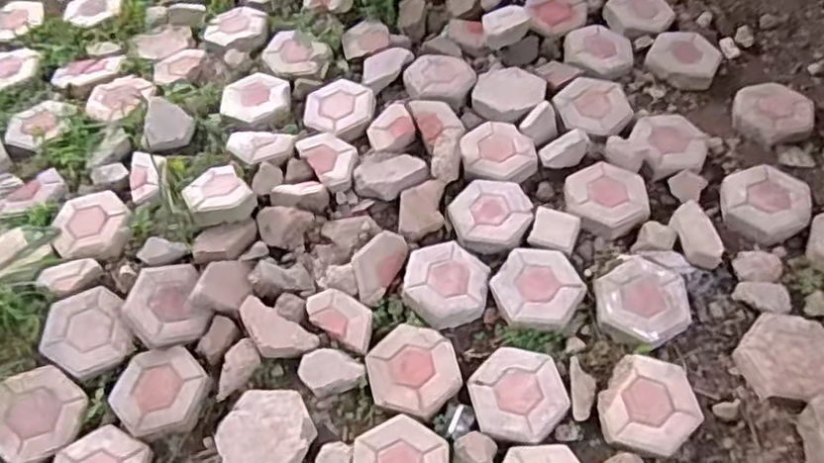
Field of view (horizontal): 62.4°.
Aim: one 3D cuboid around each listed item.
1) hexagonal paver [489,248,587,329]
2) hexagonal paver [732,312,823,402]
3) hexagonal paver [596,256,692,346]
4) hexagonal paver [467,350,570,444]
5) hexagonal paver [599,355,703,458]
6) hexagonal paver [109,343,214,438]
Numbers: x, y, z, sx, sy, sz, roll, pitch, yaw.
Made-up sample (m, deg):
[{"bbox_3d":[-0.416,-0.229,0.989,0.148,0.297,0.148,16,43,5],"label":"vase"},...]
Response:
[{"bbox_3d":[0.298,0.127,1.602,0.204,0.060,0.207,32,63,24],"label":"hexagonal paver"},{"bbox_3d":[0.813,0.270,1.465,0.200,0.053,0.207,-18,56,-8],"label":"hexagonal paver"},{"bbox_3d":[0.527,0.160,1.561,0.209,0.054,0.204,-27,57,-14],"label":"hexagonal paver"},{"bbox_3d":[0.228,0.353,1.472,0.212,0.043,0.190,7,56,9],"label":"hexagonal paver"},{"bbox_3d":[0.504,0.369,1.437,0.185,0.057,0.214,34,64,25],"label":"hexagonal paver"},{"bbox_3d":[-0.563,0.356,1.523,0.193,0.040,0.193,19,62,12],"label":"hexagonal paver"}]

